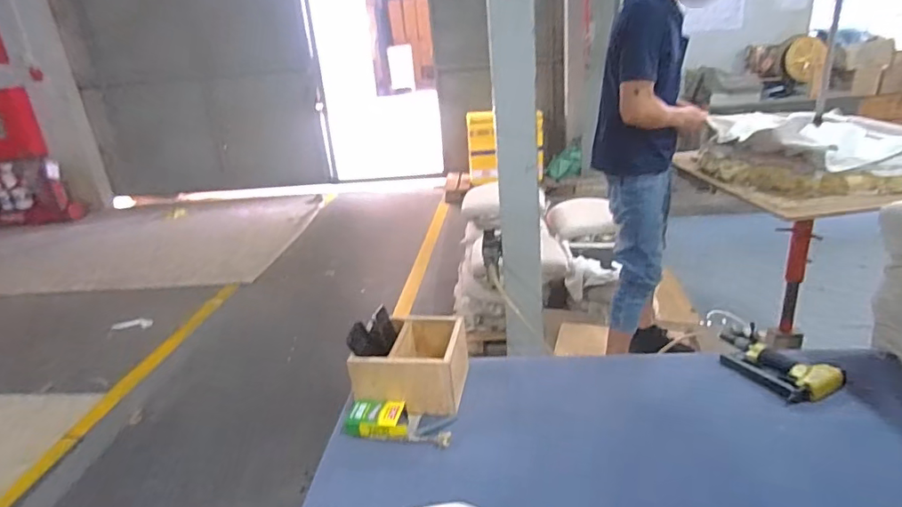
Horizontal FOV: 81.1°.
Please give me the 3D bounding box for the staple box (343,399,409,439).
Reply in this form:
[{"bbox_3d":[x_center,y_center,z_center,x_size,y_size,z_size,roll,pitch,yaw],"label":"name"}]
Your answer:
[{"bbox_3d":[-0.148,0.339,1.084,0.128,0.030,0.086,0,22,10],"label":"staple box"}]

